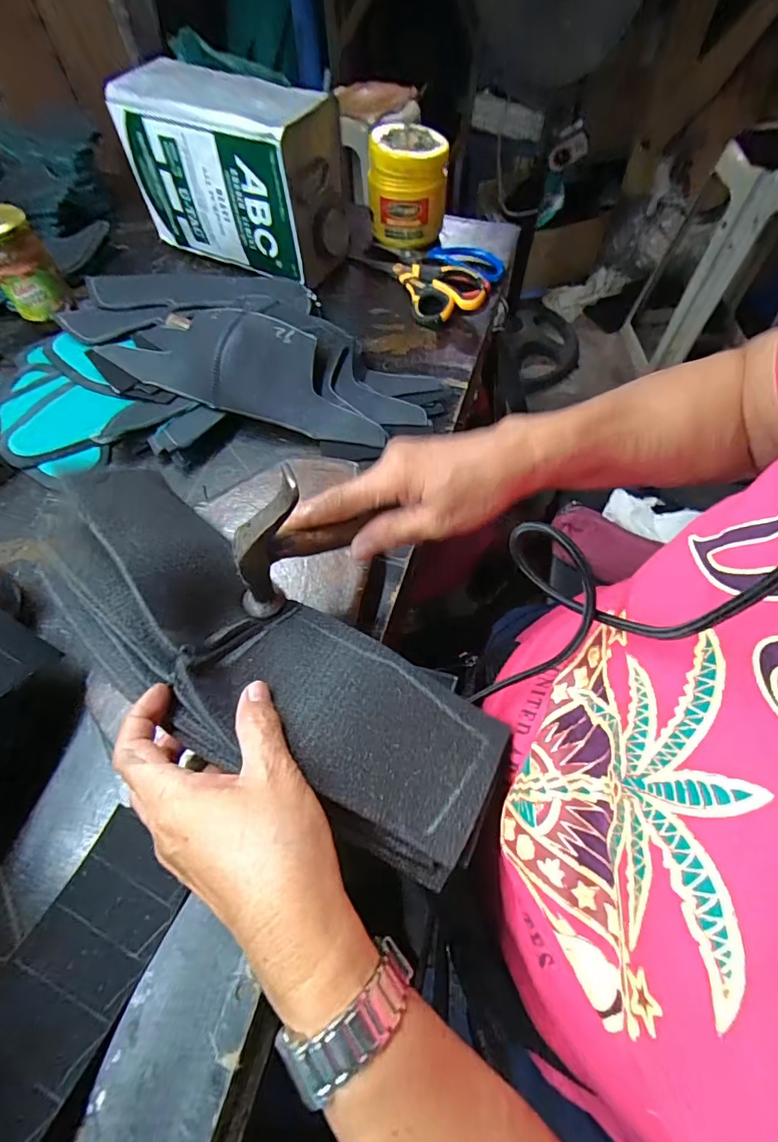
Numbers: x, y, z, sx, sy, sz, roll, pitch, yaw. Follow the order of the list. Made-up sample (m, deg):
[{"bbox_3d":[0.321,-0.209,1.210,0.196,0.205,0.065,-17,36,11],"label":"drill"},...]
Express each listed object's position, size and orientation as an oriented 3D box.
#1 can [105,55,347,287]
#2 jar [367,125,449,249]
[{"bbox_3d":[-0.177,-0.467,0.571,0.243,0.160,0.119,30,65,17],"label":"can"},{"bbox_3d":[0.022,-0.476,0.600,0.089,0.106,0.085,-1,60,1],"label":"jar"}]

